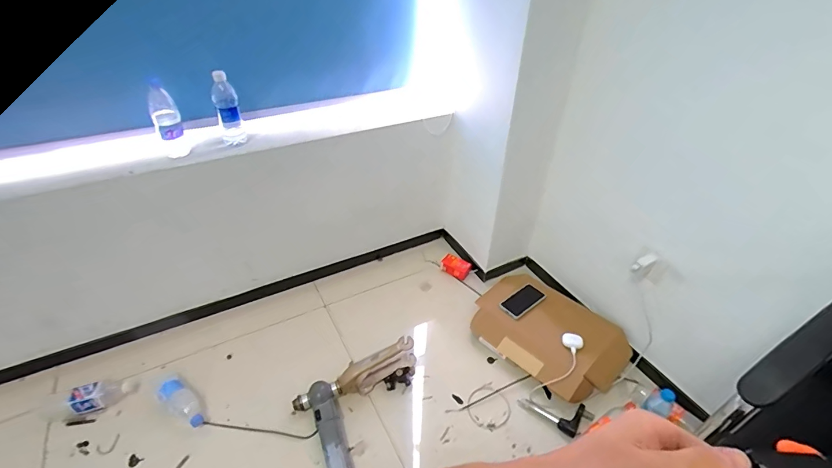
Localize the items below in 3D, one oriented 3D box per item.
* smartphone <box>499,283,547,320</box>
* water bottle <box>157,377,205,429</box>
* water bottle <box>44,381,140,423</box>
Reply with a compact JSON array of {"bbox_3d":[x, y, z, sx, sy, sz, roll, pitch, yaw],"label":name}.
[{"bbox_3d":[0.358,0.223,1.360,0.151,0.015,0.088,-30,46,-21],"label":"smartphone"},{"bbox_3d":[-0.628,0.453,1.102,0.150,0.052,0.070,23,43,24],"label":"water bottle"},{"bbox_3d":[-0.870,0.437,1.080,0.209,0.073,0.068,-17,43,-23],"label":"water bottle"}]

